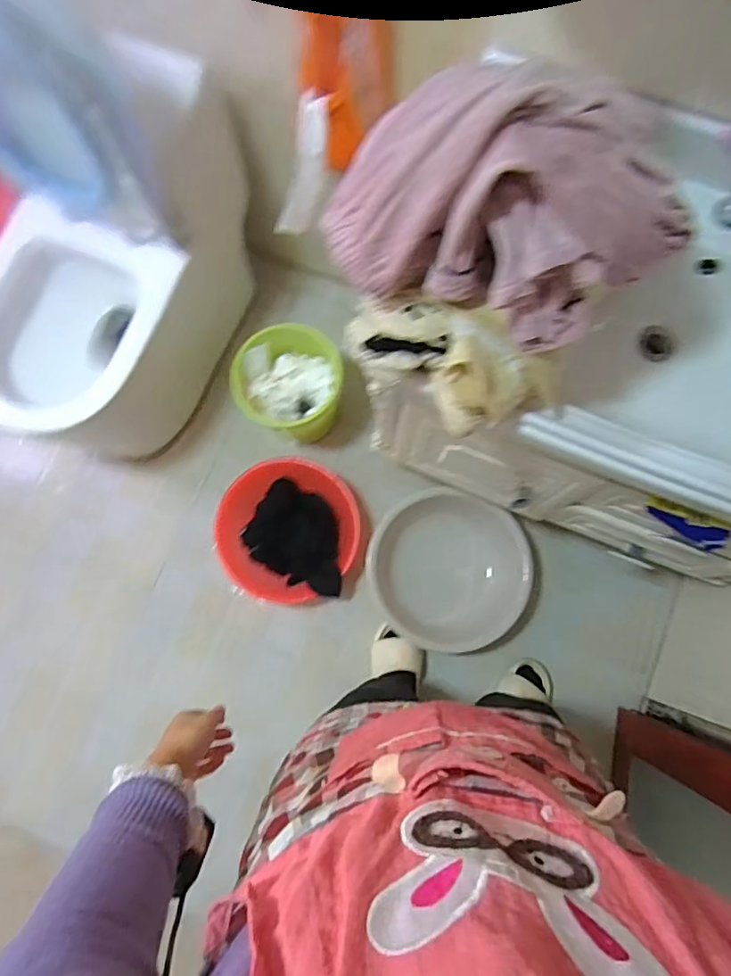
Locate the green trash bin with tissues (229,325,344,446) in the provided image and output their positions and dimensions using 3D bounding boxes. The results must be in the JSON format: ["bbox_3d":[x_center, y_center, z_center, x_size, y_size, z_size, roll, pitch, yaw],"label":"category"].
[{"bbox_3d":[-0.179,-0.239,1.349,0.232,0.291,0.213,-39,81,-6],"label":"green trash bin with tissues"}]

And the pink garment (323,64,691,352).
[{"bbox_3d":[0.151,-0.283,0.554,0.355,0.168,0.211,21,81,4],"label":"pink garment"}]

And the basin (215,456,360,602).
[{"bbox_3d":[-0.189,0.110,1.363,0.329,0.111,0.336,0,80,1],"label":"basin"}]

